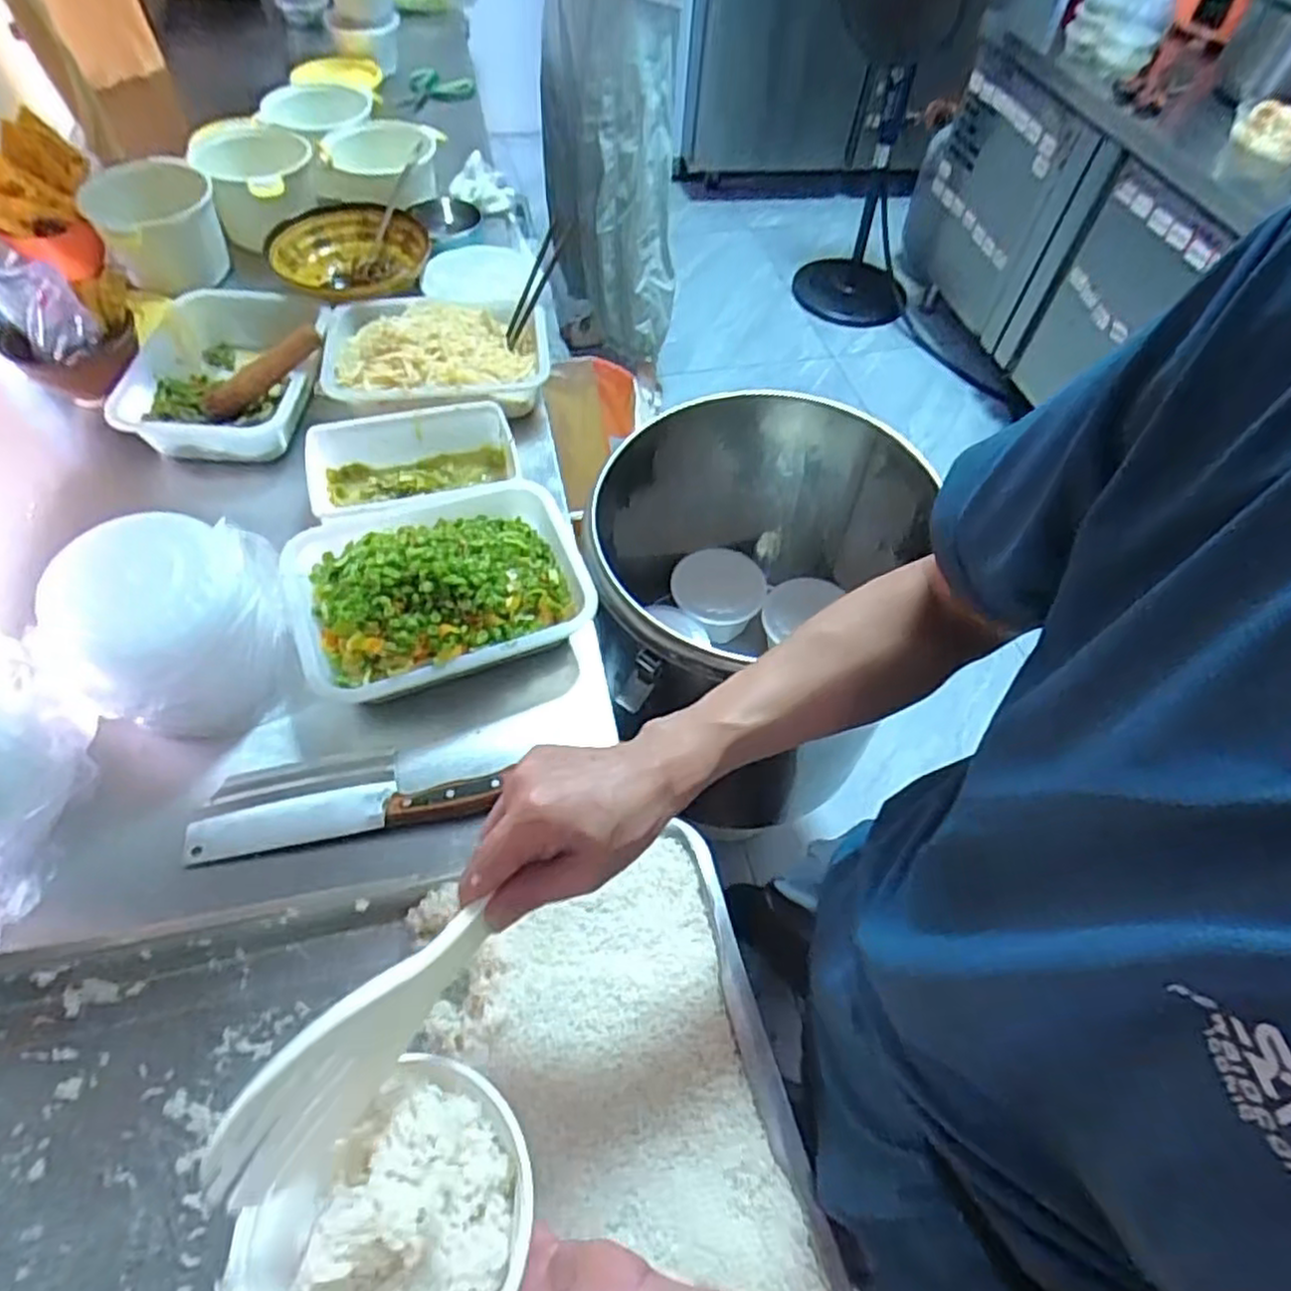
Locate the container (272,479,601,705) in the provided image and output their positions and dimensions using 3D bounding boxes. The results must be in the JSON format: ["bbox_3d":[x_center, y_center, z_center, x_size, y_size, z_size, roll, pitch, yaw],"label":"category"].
[{"bbox_3d":[-0.205,-0.059,0.742,0.285,0.099,0.211,-15,59,-14],"label":"container"}]

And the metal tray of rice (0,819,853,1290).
[{"bbox_3d":[-0.193,0.351,0.477,0.605,0.059,0.385,-11,58,-11],"label":"metal tray of rice"}]

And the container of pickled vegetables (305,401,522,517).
[{"bbox_3d":[-0.267,-0.197,0.861,0.237,0.070,0.159,-15,59,-14],"label":"container of pickled vegetables"}]

